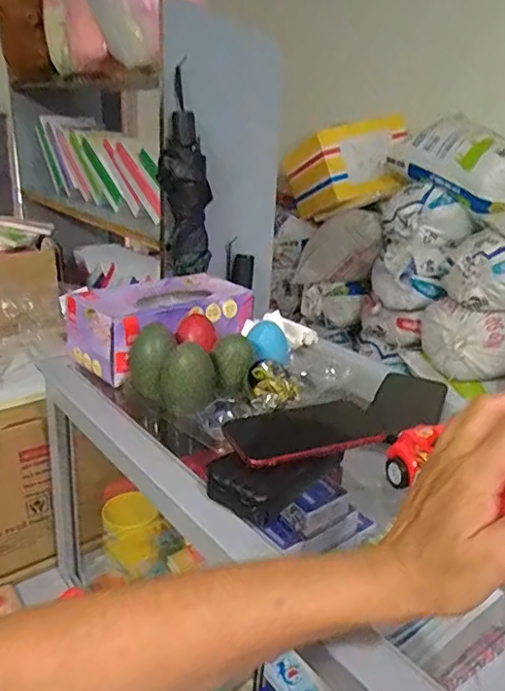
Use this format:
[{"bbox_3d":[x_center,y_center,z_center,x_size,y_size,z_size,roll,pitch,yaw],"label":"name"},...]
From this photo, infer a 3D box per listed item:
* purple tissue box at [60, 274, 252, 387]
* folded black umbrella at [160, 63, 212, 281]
[{"bbox_3d":[-0.120,-0.032,0.766,0.142,0.084,0.236,22,28,39],"label":"purple tissue box"},{"bbox_3d":[-0.103,-0.246,0.840,0.079,0.260,0.066,4,21,1],"label":"folded black umbrella"}]

